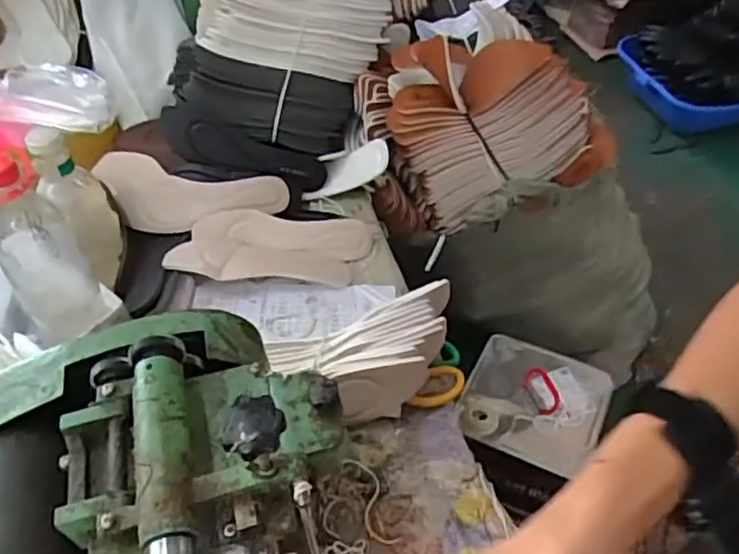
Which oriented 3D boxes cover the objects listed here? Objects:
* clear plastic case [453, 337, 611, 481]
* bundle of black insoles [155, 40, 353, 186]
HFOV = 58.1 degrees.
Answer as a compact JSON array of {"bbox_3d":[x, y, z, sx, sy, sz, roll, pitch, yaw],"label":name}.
[{"bbox_3d":[0.293,0.213,1.178,0.231,0.038,0.231,21,50,20],"label":"clear plastic case"},{"bbox_3d":[-0.176,-0.229,1.010,0.271,0.192,0.090,11,17,-8],"label":"bundle of black insoles"}]

